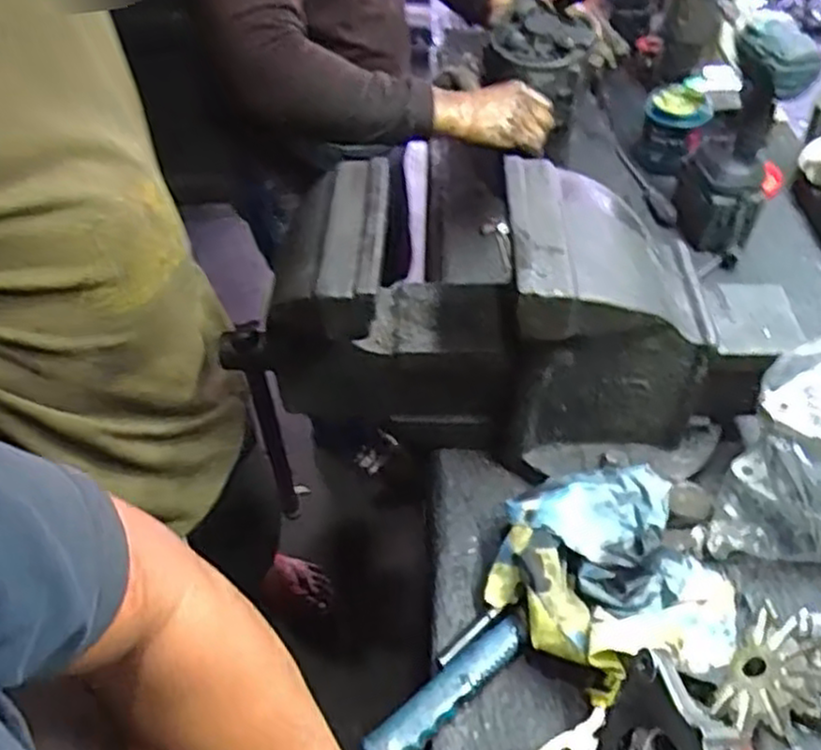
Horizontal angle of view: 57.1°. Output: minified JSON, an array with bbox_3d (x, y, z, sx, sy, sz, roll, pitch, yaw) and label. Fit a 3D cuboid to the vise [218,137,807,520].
[{"bbox_3d":[0.087,-0.040,0.756,0.547,0.276,0.202,-3,48,0],"label":"vise"}]

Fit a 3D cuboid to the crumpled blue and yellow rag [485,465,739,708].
[{"bbox_3d":[0.174,0.178,0.667,0.182,0.077,0.204,-21,51,-15],"label":"crumpled blue and yellow rag"}]

